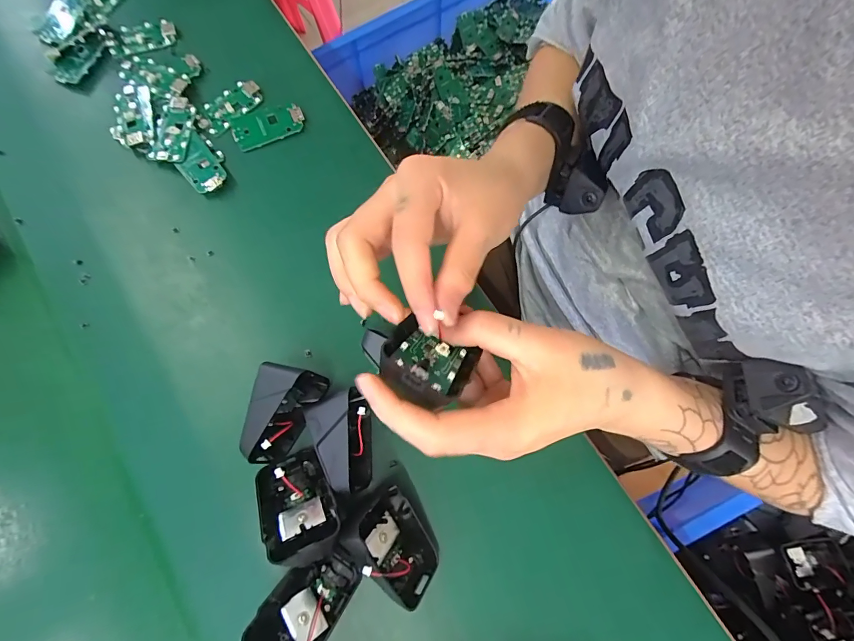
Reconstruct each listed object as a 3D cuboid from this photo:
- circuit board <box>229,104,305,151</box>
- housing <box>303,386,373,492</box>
[{"bbox_3d":[-0.144,-0.177,0.350,0.063,0.007,0.032,-21,77,-5],"label":"circuit board"},{"bbox_3d":[-0.056,0.081,0.266,0.043,0.036,0.062,-19,77,-5],"label":"housing"}]

